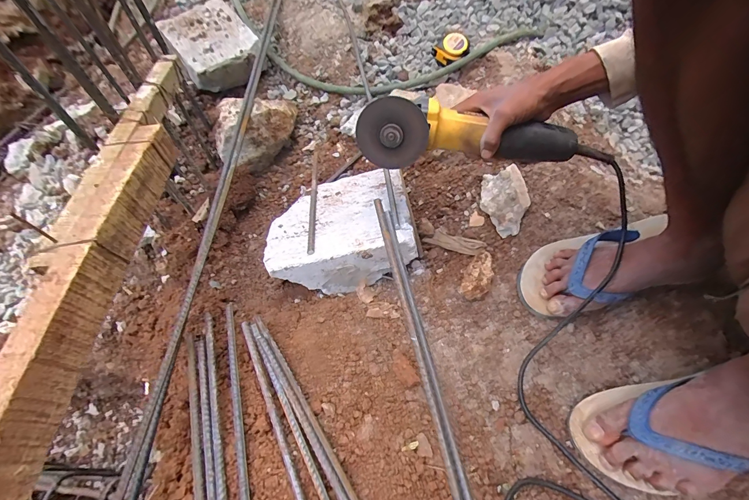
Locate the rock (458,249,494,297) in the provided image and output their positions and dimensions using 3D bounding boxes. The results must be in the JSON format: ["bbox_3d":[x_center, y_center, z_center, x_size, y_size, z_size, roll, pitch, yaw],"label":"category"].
[{"bbox_3d":[0.171,0.039,0.554,0.041,0.033,0.095,21,60,19],"label":"rock"}]

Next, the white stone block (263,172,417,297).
[{"bbox_3d":[-0.062,-0.039,0.596,0.239,0.097,0.206,-8,55,0],"label":"white stone block"}]

